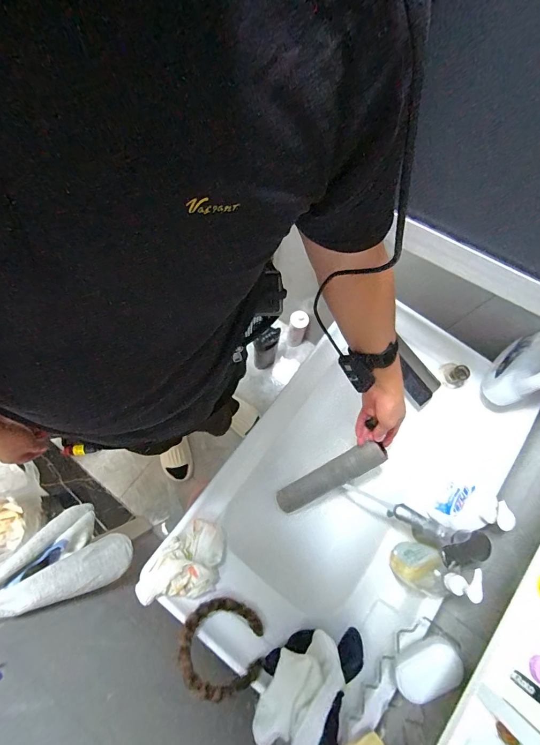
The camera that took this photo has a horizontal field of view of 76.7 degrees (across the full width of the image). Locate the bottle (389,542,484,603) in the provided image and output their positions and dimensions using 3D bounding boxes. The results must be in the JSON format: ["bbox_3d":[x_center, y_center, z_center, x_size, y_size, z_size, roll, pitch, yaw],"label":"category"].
[{"bbox_3d":[0.272,0.350,0.591,0.063,0.247,0.087,25,73,8],"label":"bottle"}]

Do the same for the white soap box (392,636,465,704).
[{"bbox_3d":[0.232,0.437,0.501,0.098,0.046,0.053,-18,76,-6],"label":"white soap box"}]

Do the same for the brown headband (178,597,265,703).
[{"bbox_3d":[-0.083,0.484,0.607,0.156,0.022,0.139,2,55,-35],"label":"brown headband"}]

